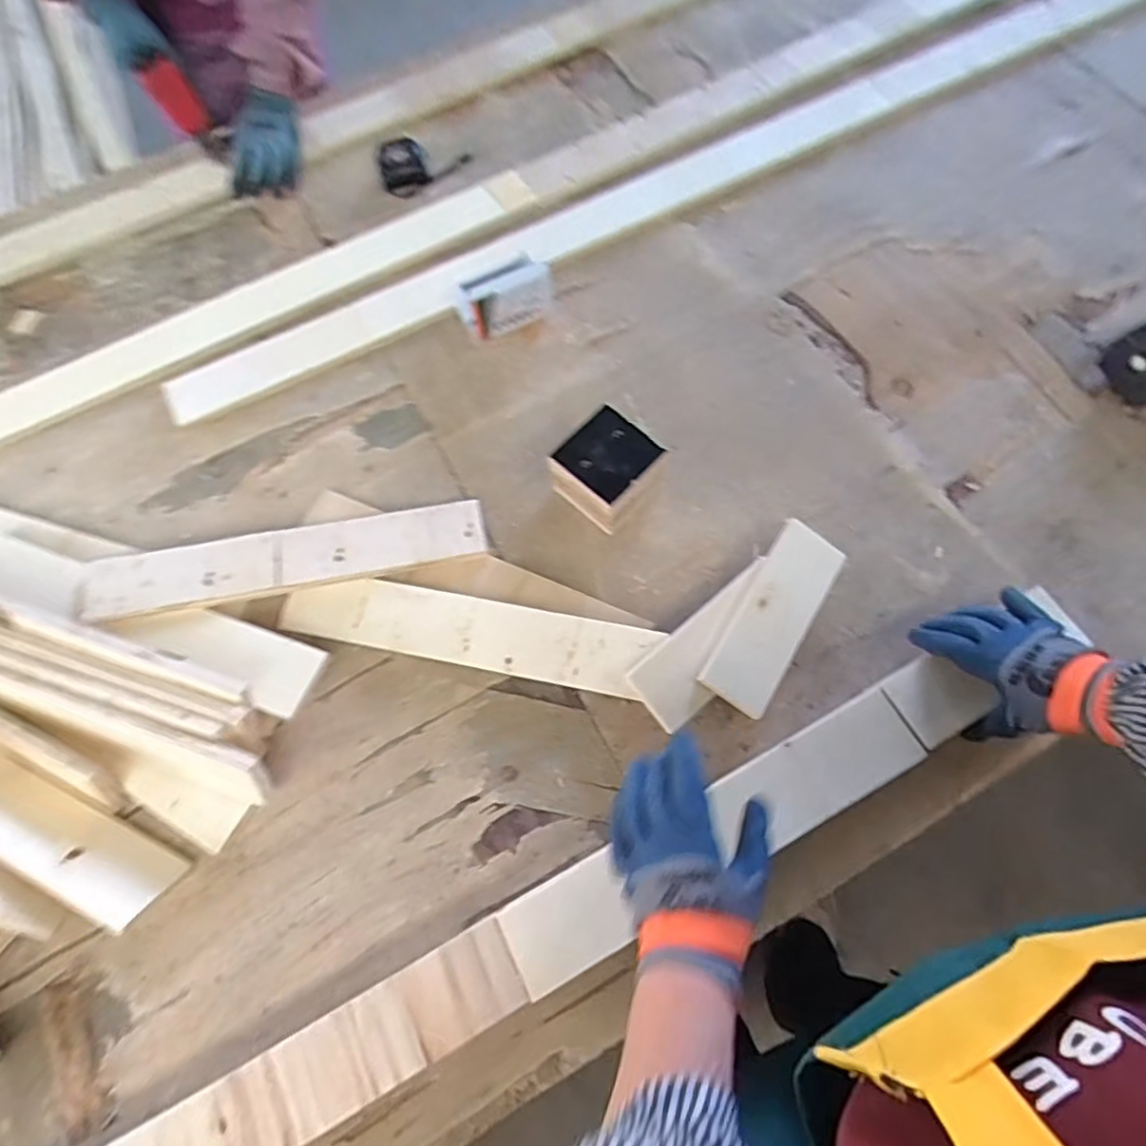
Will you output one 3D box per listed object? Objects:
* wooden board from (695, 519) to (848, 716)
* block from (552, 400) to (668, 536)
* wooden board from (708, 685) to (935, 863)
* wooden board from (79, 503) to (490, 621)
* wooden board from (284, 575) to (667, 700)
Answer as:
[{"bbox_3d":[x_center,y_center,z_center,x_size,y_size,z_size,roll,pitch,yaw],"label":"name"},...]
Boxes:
[{"bbox_3d":[0.206,0.043,0.650,0.074,0.015,0.200,34,74,-1],"label":"wooden board"},{"bbox_3d":[0.037,-0.112,0.703,0.097,0.072,0.096,-43,73,-12],"label":"block"},{"bbox_3d":[0.219,0.180,0.575,0.196,0.014,0.071,-27,67,-10],"label":"wooden board"},{"bbox_3d":[-0.299,-0.016,0.684,0.402,0.012,0.067,-10,71,-8],"label":"wooden board"},{"bbox_3d":[-0.111,0.056,0.663,0.378,0.014,0.071,10,66,7],"label":"wooden board"}]

